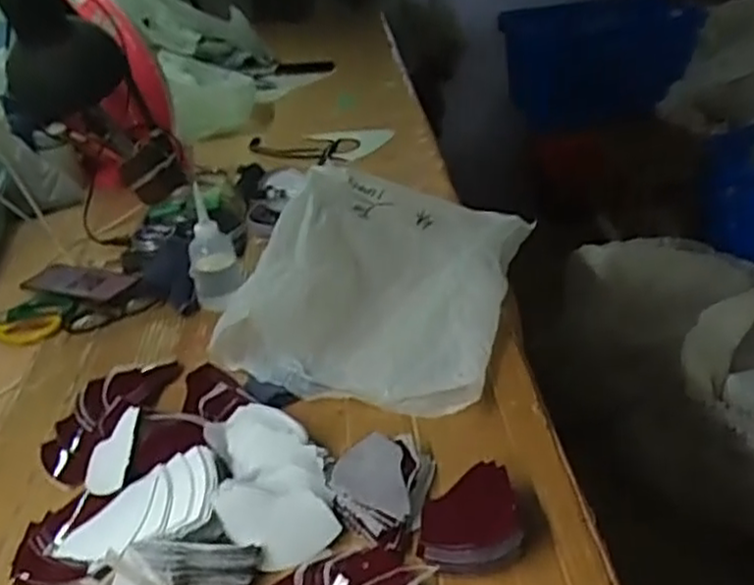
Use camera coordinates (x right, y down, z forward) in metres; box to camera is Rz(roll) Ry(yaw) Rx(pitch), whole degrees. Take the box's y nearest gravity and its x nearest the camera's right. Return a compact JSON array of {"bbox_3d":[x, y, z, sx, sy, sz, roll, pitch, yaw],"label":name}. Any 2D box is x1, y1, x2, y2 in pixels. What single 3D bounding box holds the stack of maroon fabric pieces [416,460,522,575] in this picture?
[{"bbox_3d":[0.086,0.193,0.627,0.076,0.029,0.108,7,33,20],"label":"stack of maroon fabric pieces"}]

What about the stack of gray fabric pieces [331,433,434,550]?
[{"bbox_3d":[0.005,0.173,0.671,0.083,0.036,0.122,8,33,21],"label":"stack of gray fabric pieces"}]

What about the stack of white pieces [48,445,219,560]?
[{"bbox_3d":[-0.214,0.200,0.653,0.151,0.050,0.086,-13,32,-12],"label":"stack of white pieces"}]

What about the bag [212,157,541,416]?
[{"bbox_3d":[0.009,-0.038,0.958,0.317,0.091,0.453,4,32,16],"label":"bag"}]

